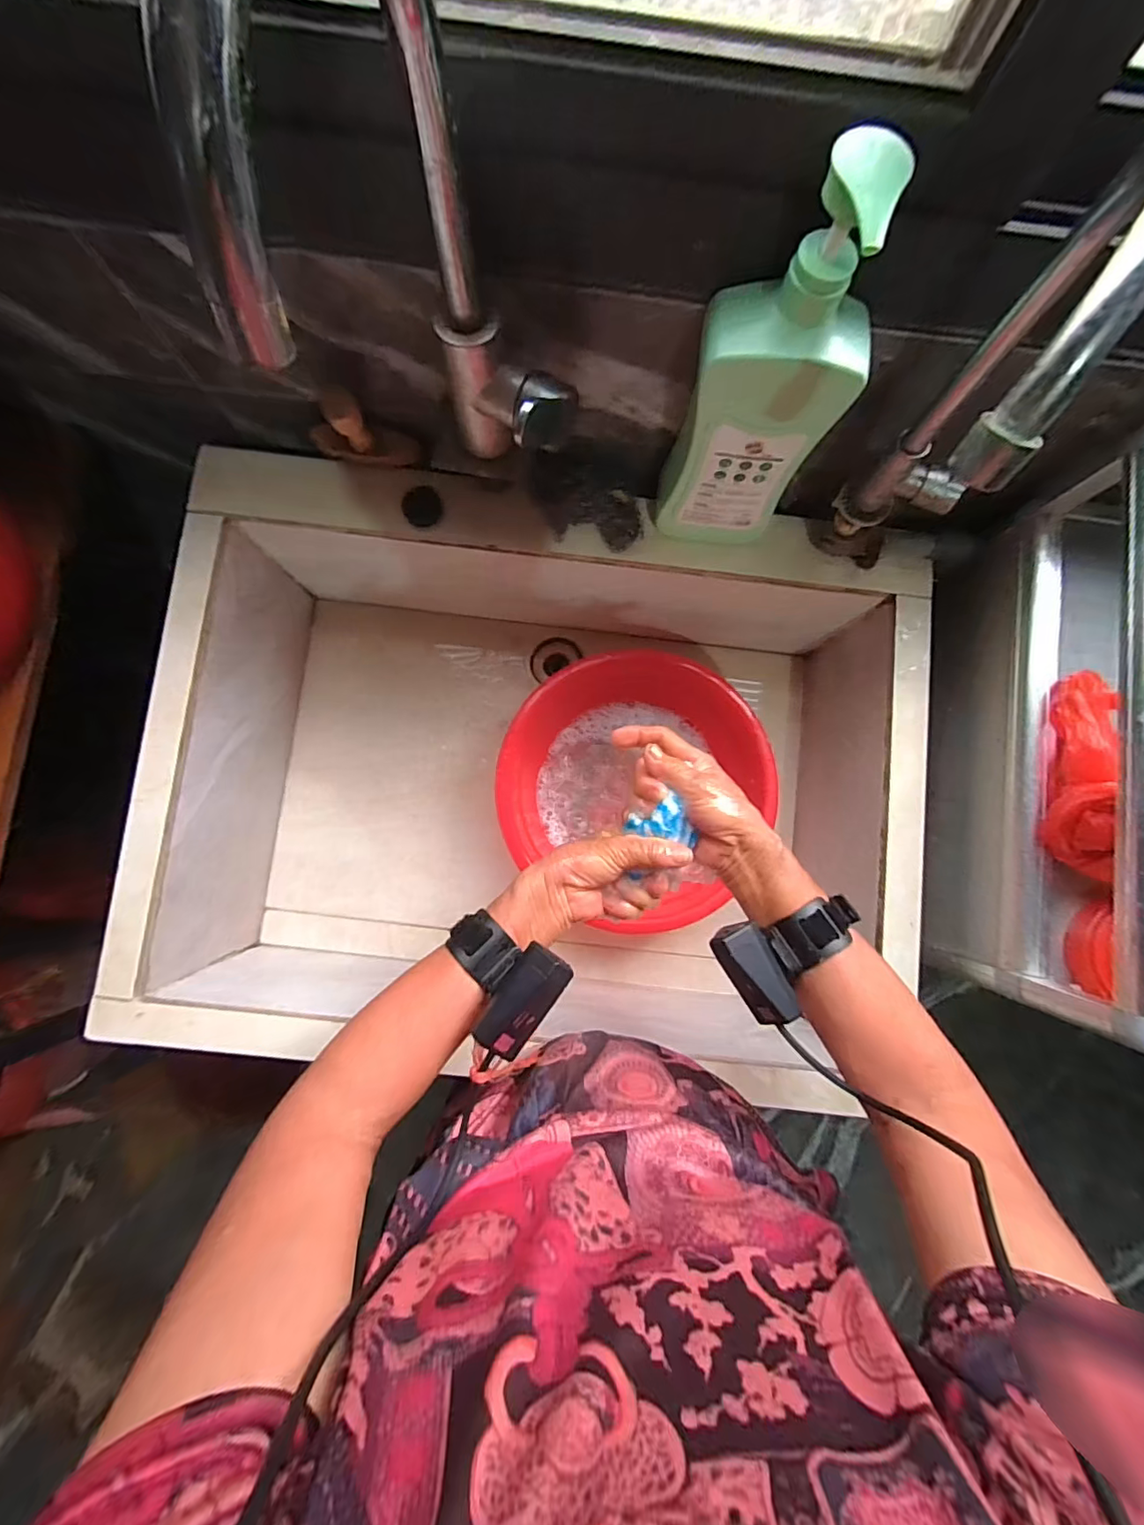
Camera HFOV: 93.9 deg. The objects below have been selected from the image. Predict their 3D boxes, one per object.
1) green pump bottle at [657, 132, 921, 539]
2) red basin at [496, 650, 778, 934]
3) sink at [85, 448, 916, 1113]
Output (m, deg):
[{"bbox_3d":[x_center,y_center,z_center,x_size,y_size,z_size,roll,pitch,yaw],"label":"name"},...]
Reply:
[{"bbox_3d":[0.137,-0.259,0.385,0.103,0.272,0.071,23,85,1],"label":"green pump bottle"},{"bbox_3d":[0.076,0.028,0.633,0.308,0.089,0.288,0,85,-1],"label":"red basin"},{"bbox_3d":[-0.025,0.014,0.593,0.723,0.215,0.526,6,85,0],"label":"sink"}]

